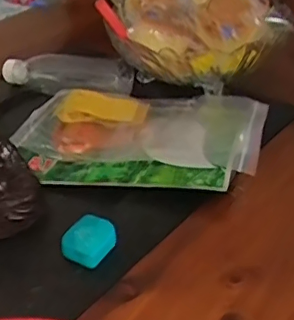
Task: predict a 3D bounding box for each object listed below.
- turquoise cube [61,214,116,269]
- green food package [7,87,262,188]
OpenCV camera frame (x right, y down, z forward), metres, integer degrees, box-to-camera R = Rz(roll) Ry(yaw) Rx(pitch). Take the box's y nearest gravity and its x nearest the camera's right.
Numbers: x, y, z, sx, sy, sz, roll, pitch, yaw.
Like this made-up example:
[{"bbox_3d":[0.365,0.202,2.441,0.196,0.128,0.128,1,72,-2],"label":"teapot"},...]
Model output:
[{"bbox_3d":[-0.052,0.073,0.506,0.038,0.022,0.046,17,39,24],"label":"turquoise cube"},{"bbox_3d":[-0.005,-0.036,0.639,0.267,0.033,0.184,9,36,14],"label":"green food package"}]

